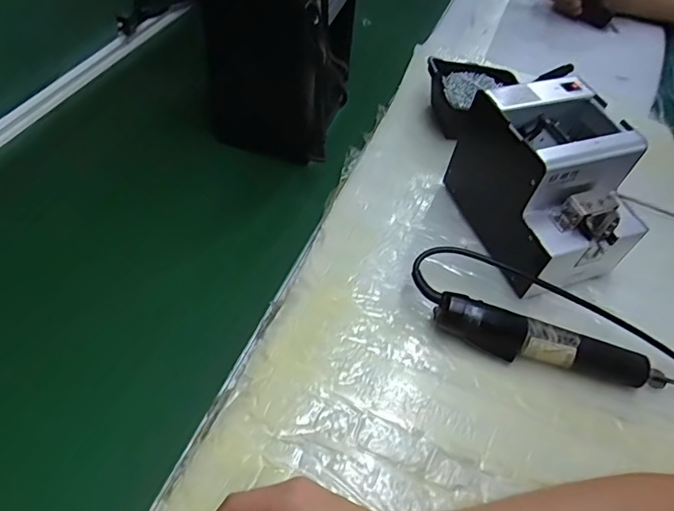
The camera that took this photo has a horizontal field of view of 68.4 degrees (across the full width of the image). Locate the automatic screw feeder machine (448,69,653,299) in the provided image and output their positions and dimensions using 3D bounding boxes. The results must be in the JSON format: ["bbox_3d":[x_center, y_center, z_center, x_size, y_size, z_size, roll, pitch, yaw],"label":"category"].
[{"bbox_3d":[0.228,-0.076,0.532,0.134,0.146,0.175,-10,54,-14],"label":"automatic screw feeder machine"}]

